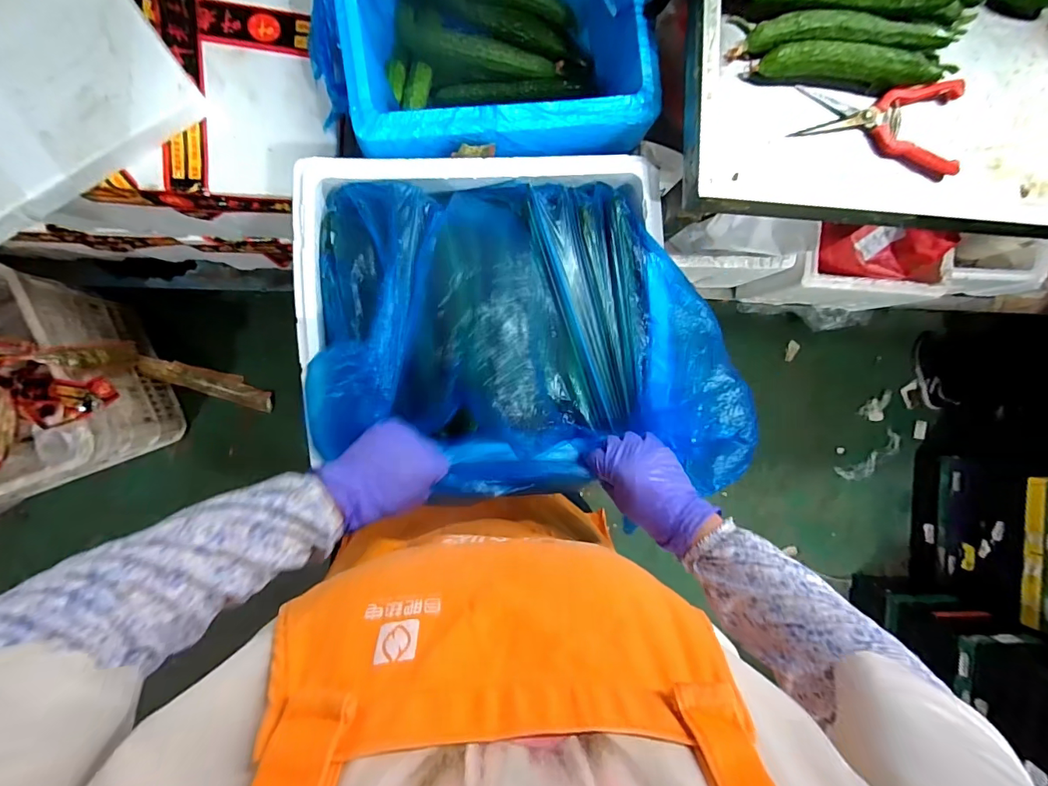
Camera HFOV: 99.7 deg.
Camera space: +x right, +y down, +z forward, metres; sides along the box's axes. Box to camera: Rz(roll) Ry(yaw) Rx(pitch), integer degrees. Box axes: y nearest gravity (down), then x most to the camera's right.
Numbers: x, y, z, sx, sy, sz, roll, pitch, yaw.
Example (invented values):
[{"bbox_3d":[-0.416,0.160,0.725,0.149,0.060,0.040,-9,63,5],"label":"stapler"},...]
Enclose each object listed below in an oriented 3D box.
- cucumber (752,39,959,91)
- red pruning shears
[{"bbox_3d":[0.385,-0.370,0.498,0.246,0.030,0.032,-1,92,-8],"label":"cucumber"},{"bbox_3d":[0.414,-0.317,0.515,0.204,0.023,0.104,3,91,-8],"label":"red pruning shears"}]

